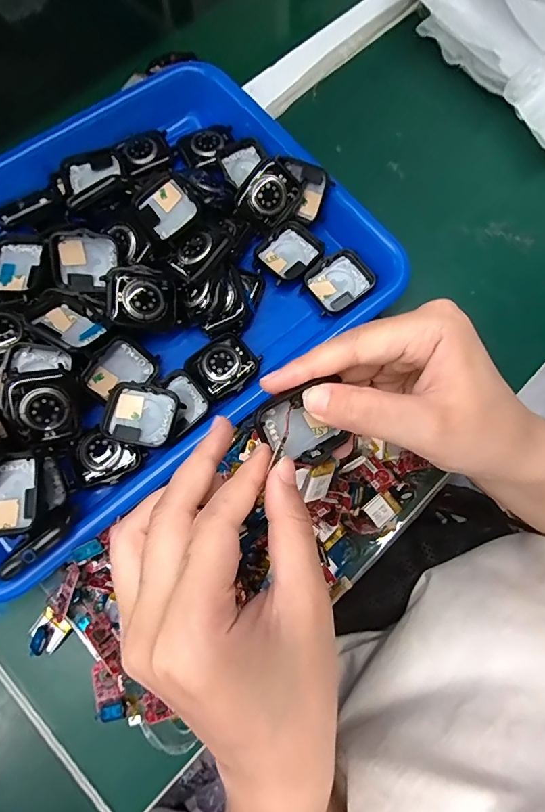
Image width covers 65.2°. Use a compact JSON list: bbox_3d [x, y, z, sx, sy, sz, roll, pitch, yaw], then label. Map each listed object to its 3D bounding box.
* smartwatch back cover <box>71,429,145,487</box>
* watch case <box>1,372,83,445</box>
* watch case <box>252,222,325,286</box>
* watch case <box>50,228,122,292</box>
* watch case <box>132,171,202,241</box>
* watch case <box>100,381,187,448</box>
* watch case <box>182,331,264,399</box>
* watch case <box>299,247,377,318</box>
[{"bbox_3d":[-0.100,0.029,0.255,0.035,0.014,0.034,-37,78,-11],"label":"smartwatch back cover"},{"bbox_3d":[-0.127,0.002,0.239,0.034,0.008,0.039,-15,108,-28],"label":"watch case"},{"bbox_3d":[0.011,-0.106,0.296,0.045,0.010,0.036,-43,79,-12],"label":"watch case"},{"bbox_3d":[-0.120,-0.094,0.277,0.042,0.038,0.010,-9,34,-9],"label":"watch case"},{"bbox_3d":[-0.069,-0.131,0.279,0.035,0.010,0.042,-38,78,-11],"label":"watch case"},{"bbox_3d":[-0.078,0.005,0.256,0.042,0.011,0.036,15,74,3],"label":"watch case"},{"bbox_3d":[-0.032,-0.026,0.272,0.040,0.007,0.037,-41,79,-11],"label":"watch case"},{"bbox_3d":[0.045,-0.085,0.293,0.044,0.010,0.035,-36,78,-10],"label":"watch case"}]

